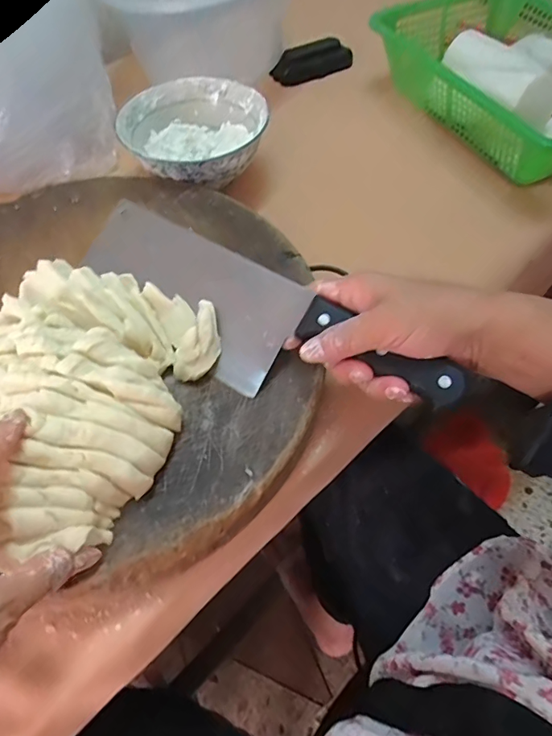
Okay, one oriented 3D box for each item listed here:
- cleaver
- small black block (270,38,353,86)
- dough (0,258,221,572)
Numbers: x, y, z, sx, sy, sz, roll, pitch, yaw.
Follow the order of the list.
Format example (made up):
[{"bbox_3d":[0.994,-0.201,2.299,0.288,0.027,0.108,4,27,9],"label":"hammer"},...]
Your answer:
[{"bbox_3d":[-0.021,-0.029,0.326,0.279,0.022,0.075,29,95,17],"label":"cleaver"},{"bbox_3d":[0.048,-0.397,0.609,0.106,0.038,0.027,-13,58,-8],"label":"small black block"},{"bbox_3d":[-0.133,0.011,0.288,0.149,0.044,0.183,15,58,10],"label":"dough"}]

